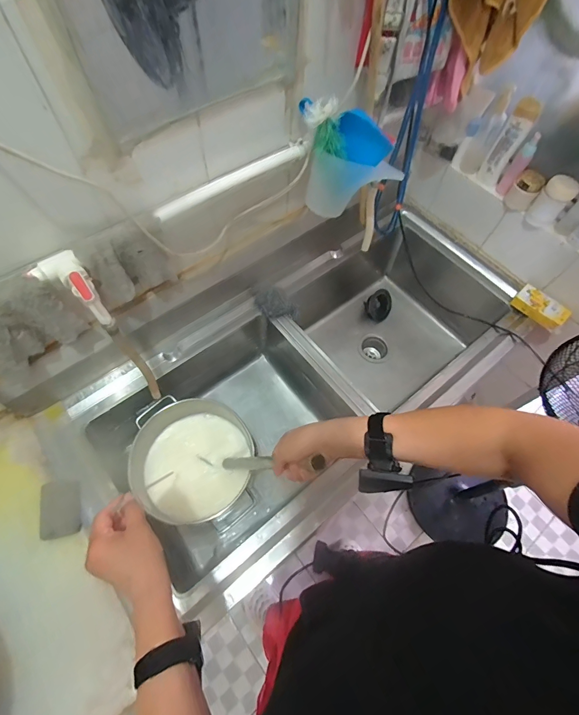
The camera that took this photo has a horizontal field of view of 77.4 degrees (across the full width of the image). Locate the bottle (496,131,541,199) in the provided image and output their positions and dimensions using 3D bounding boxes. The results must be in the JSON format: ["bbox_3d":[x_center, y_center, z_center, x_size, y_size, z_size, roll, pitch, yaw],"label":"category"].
[{"bbox_3d":[0.549,-0.461,0.868,0.034,0.157,0.026,33,66,14],"label":"bottle"}]

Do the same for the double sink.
[{"bbox_3d":[0.074,0.072,1.006,1.145,0.301,0.530,-33,69,-18],"label":"double sink"}]

